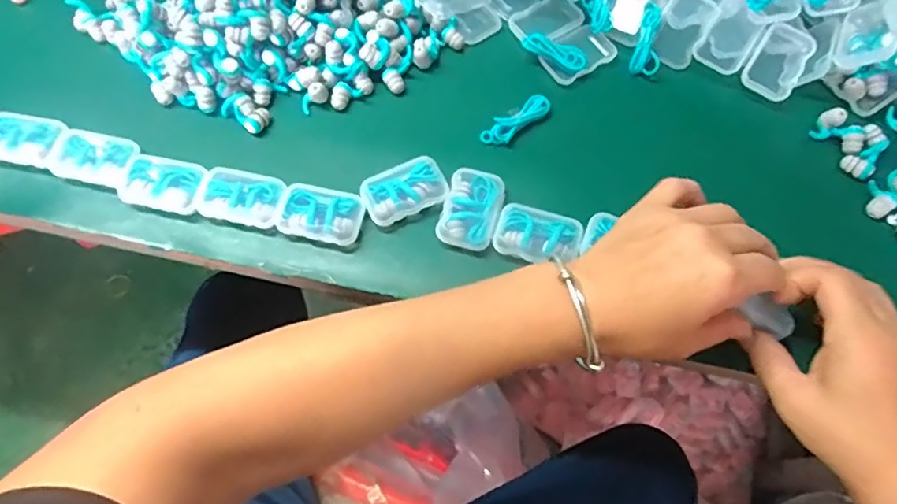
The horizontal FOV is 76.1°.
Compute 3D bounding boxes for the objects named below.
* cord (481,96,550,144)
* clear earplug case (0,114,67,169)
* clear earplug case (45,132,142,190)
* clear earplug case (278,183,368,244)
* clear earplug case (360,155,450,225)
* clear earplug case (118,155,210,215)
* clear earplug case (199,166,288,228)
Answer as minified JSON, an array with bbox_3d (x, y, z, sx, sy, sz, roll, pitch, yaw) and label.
[{"bbox_3d":[0.049,-0.095,0.413,0.055,0.010,0.016,-35,72,-13],"label":"cord"},{"bbox_3d":[-0.297,-0.079,0.402,0.053,0.015,0.033,10,68,4],"label":"clear earplug case"},{"bbox_3d":[-0.245,-0.065,0.398,0.056,0.013,0.036,14,68,6],"label":"clear earplug case"},{"bbox_3d":[-0.084,-0.025,0.386,0.054,0.014,0.036,10,68,4],"label":"clear earplug case"},{"bbox_3d":[-0.031,-0.042,0.392,0.056,0.013,0.036,-21,69,-8],"label":"clear earplug case"},{"bbox_3d":[-0.193,-0.046,0.391,0.058,0.017,0.035,12,68,5],"label":"clear earplug case"},{"bbox_3d":[-0.138,-0.036,0.388,0.055,0.016,0.035,13,68,5],"label":"clear earplug case"}]

